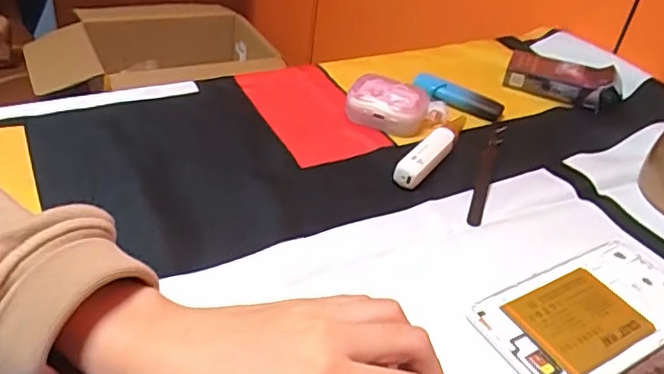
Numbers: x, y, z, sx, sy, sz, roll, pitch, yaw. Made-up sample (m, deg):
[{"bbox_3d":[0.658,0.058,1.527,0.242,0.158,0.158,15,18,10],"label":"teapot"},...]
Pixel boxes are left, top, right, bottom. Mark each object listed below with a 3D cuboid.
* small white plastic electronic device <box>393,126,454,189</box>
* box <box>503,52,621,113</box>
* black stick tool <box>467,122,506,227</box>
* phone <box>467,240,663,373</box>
[{"bbox_3d":[0.070,-0.021,0.439,0.018,0.020,0.065,29,42,25],"label":"small white plastic electronic device"},{"bbox_3d":[0.224,-0.107,0.577,0.103,0.020,0.052,14,38,8],"label":"box"},{"bbox_3d":[0.121,-0.019,0.457,0.013,0.010,0.147,17,38,12],"label":"black stick tool"},{"bbox_3d":[0.156,0.072,0.347,0.151,0.004,0.072,-17,44,-29],"label":"phone"}]

